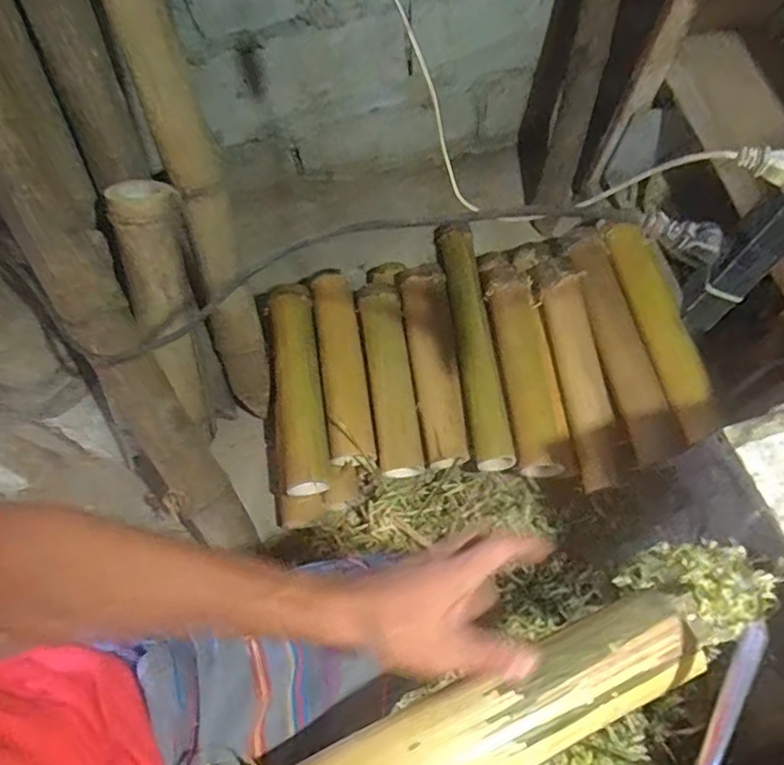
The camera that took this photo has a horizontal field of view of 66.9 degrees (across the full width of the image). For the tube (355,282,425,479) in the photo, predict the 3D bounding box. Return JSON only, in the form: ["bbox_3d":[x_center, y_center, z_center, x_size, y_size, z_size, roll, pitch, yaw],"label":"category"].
[{"bbox_3d":[-0.005,-0.011,1.005,0.073,0.072,0.329,-8,64,-5],"label":"tube"}]

